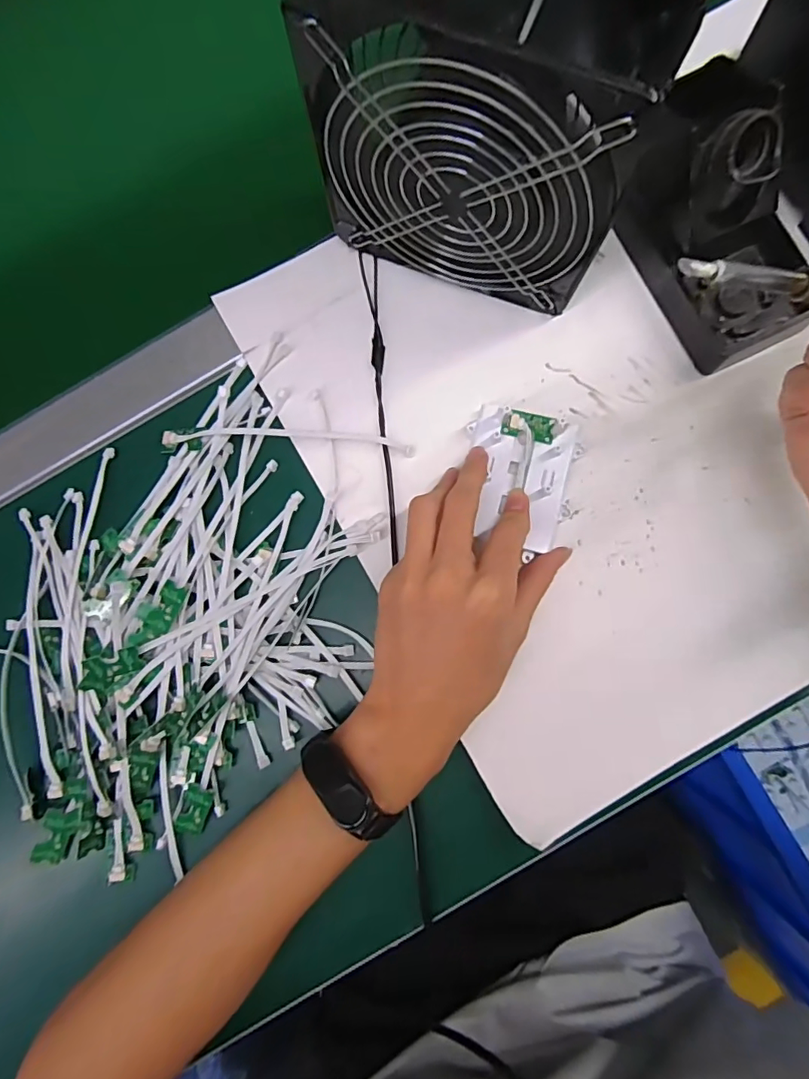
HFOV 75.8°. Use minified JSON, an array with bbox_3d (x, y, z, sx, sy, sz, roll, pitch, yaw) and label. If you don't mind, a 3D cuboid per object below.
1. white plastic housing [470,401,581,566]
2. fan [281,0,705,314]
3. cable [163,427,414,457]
[{"bbox_3d":[0.069,-0.035,0.311,0.064,0.012,0.079,11,86,4],"label":"white plastic housing"},{"bbox_3d":[0.035,-0.189,0.257,0.149,0.150,0.062,20,85,5],"label":"fan"},{"bbox_3d":[-0.072,-0.063,0.322,0.154,0.009,0.013,3,84,4],"label":"cable"}]

